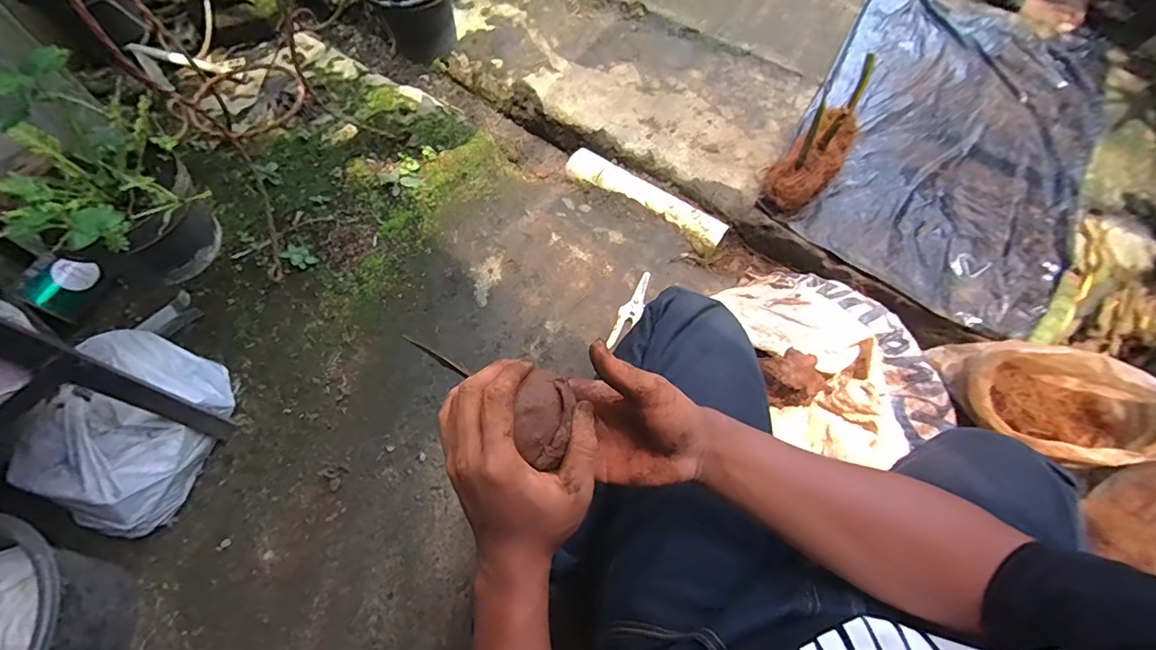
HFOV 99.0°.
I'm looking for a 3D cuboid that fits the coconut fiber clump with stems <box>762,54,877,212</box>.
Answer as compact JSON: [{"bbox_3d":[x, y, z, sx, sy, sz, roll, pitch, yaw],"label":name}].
[{"bbox_3d":[0.485,-0.365,0.985,0.116,0.184,0.252,32,67,14],"label":"coconut fiber clump with stems"}]

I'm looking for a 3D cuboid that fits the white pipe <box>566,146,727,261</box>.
[{"bbox_3d":[0.147,-0.290,1.100,0.392,0.058,0.070,35,68,15],"label":"white pipe"}]

